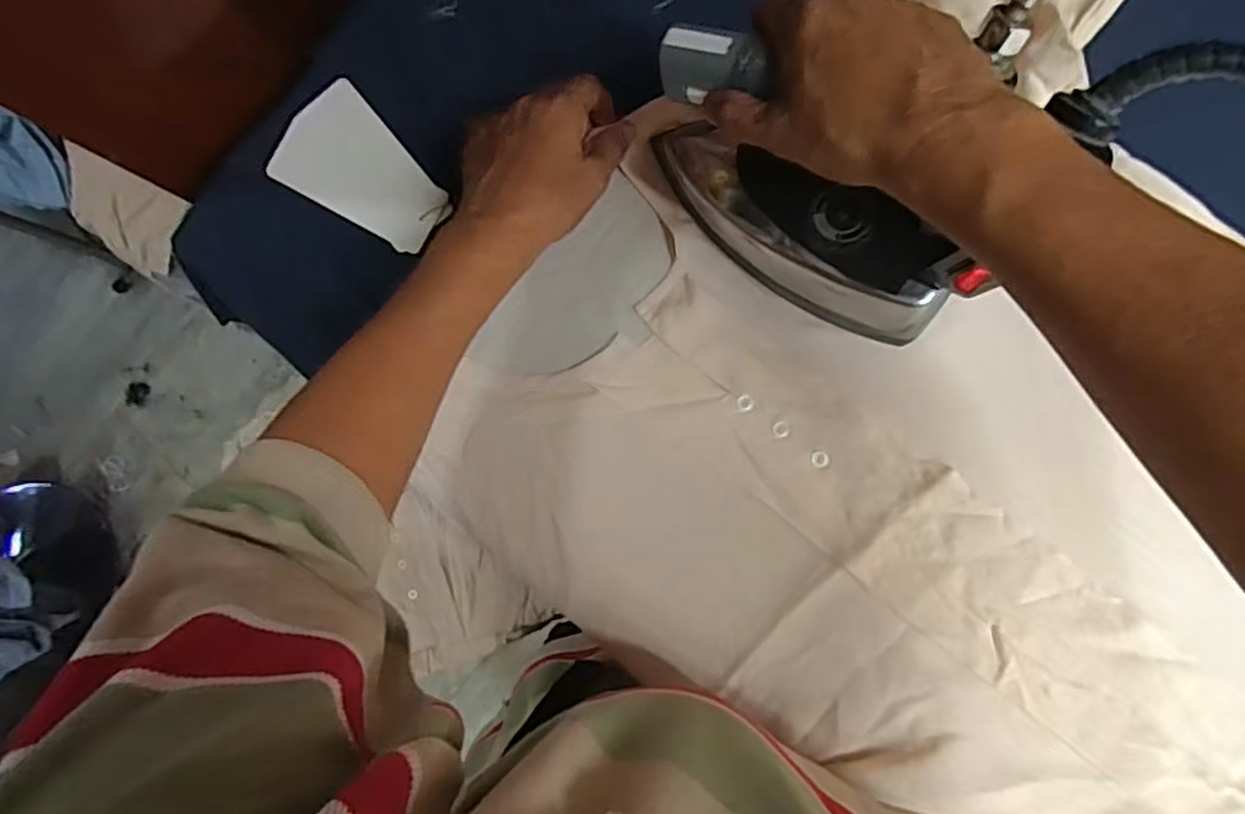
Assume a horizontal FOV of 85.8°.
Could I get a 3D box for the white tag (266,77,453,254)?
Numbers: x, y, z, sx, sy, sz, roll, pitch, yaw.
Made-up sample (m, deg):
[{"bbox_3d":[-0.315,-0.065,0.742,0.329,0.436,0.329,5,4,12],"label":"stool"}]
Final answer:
[{"bbox_3d":[-0.165,-0.151,0.432,0.121,0.004,0.071,39,90,7],"label":"white tag"}]

